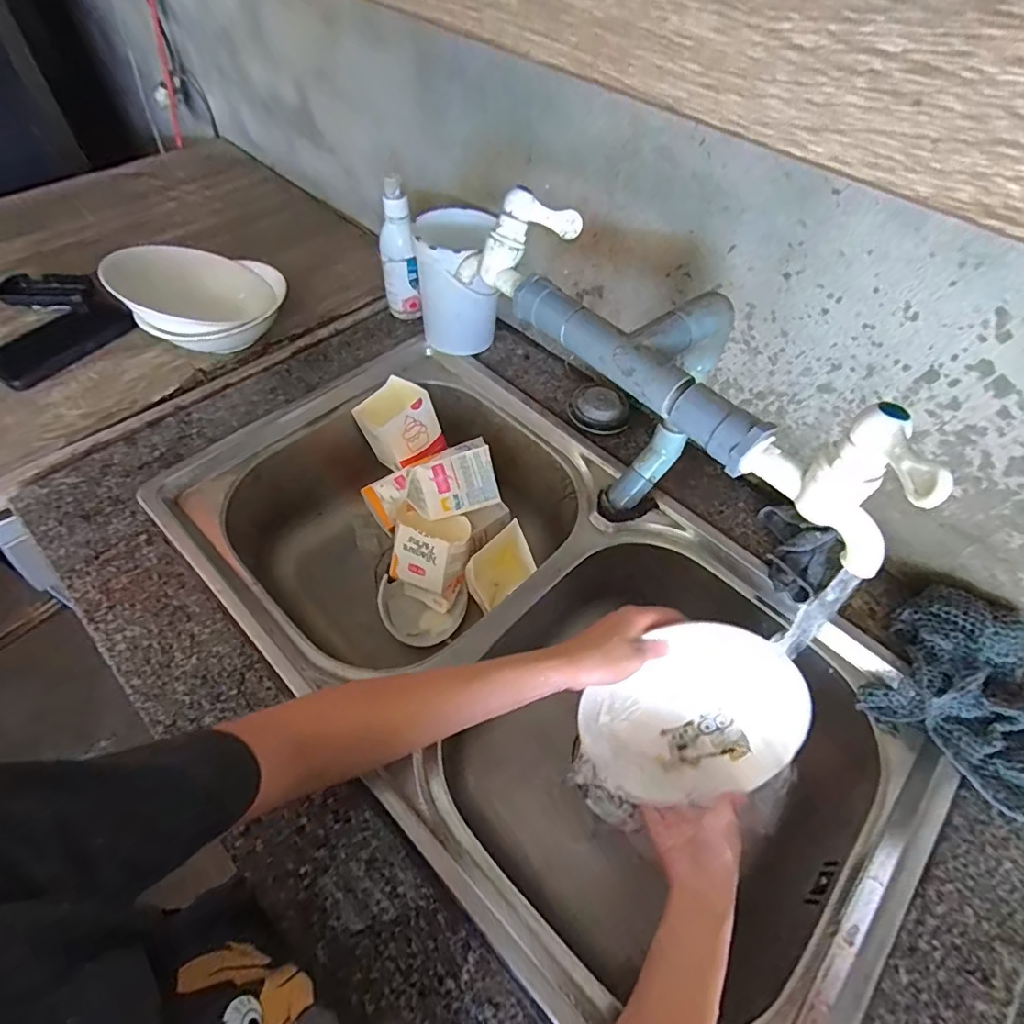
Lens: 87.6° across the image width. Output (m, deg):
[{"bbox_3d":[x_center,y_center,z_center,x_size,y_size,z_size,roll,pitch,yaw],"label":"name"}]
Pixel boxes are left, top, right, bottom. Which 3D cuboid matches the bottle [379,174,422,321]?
[{"bbox_3d":[-0.146,-0.330,0.684,0.036,0.171,0.037,-21,59,-17],"label":"bottle"}]

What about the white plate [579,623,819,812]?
[{"bbox_3d":[0.169,0.187,0.477,0.169,0.179,0.040,40,19,-9],"label":"white plate"}]

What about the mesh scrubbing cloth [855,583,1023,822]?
[{"bbox_3d":[0.417,0.157,0.464,0.145,0.050,0.163,-36,65,-25],"label":"mesh scrubbing cloth"}]

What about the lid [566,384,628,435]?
[{"bbox_3d":[0.108,-0.130,0.661,0.073,0.025,0.075,2,55,-3],"label":"lid"}]

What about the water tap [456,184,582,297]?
[{"bbox_3d":[0.006,-0.222,0.451,0.099,0.073,0.041,-1,54,-3],"label":"water tap"}]

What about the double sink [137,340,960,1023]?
[{"bbox_3d":[0.003,0.141,0.589,0.734,0.193,0.382,39,62,23],"label":"double sink"}]

